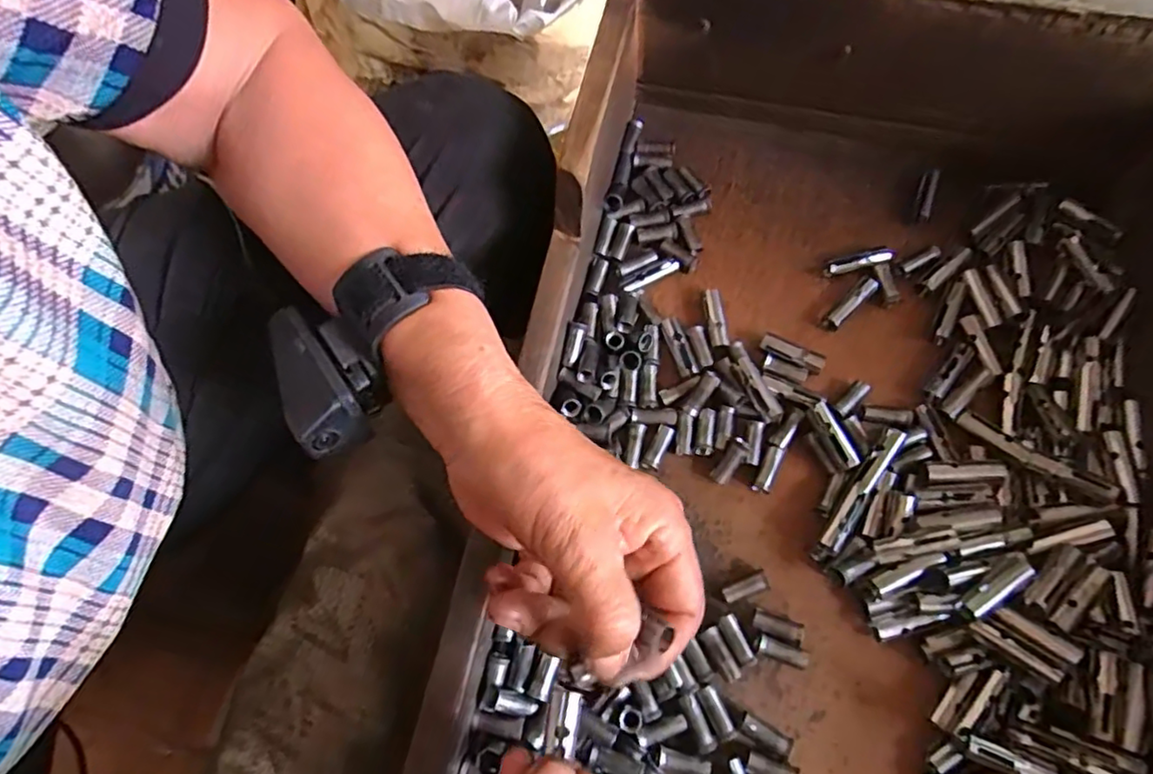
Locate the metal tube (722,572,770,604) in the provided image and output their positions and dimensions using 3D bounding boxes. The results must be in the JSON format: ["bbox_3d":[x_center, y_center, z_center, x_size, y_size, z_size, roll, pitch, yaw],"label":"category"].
[{"bbox_3d":[0.087,0.104,0.314,0.023,0.008,0.009,-18,67,-8],"label":"metal tube"}]

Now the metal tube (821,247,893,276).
[{"bbox_3d":[0.171,-0.076,0.368,0.042,0.004,0.008,-14,67,-6],"label":"metal tube"}]

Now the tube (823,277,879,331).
[{"bbox_3d":[0.163,-0.050,0.360,0.041,0.009,0.009,-44,73,-4],"label":"tube"}]

